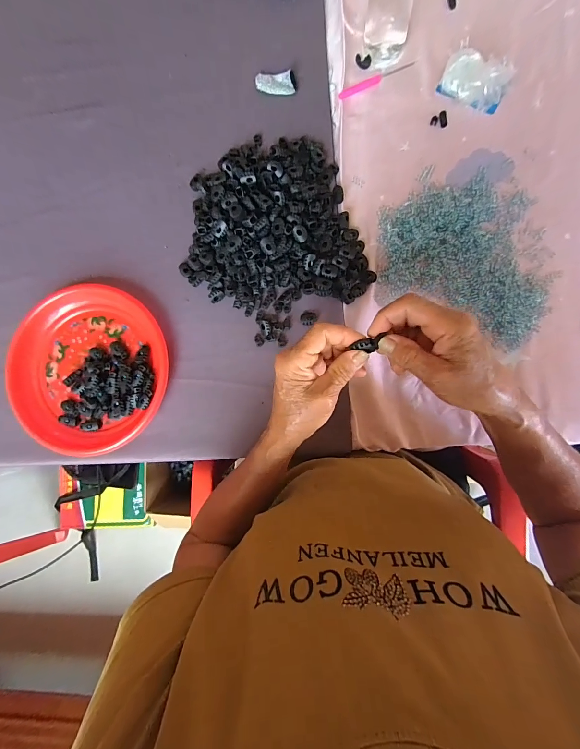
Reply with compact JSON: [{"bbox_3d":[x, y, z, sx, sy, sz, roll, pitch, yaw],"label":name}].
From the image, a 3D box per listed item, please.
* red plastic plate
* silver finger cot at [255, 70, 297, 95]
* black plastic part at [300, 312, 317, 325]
[{"bbox_3d":[-0.275,-0.011,0.430,0.224,0.036,0.213,0,86,4],"label":"red plastic plate"},{"bbox_3d":[-0.020,-0.409,0.444,0.055,0.016,0.024,3,86,5],"label":"silver finger cot"},{"bbox_3d":[0.025,-0.075,0.422,0.022,0.005,0.017,-14,85,3],"label":"black plastic part"}]

